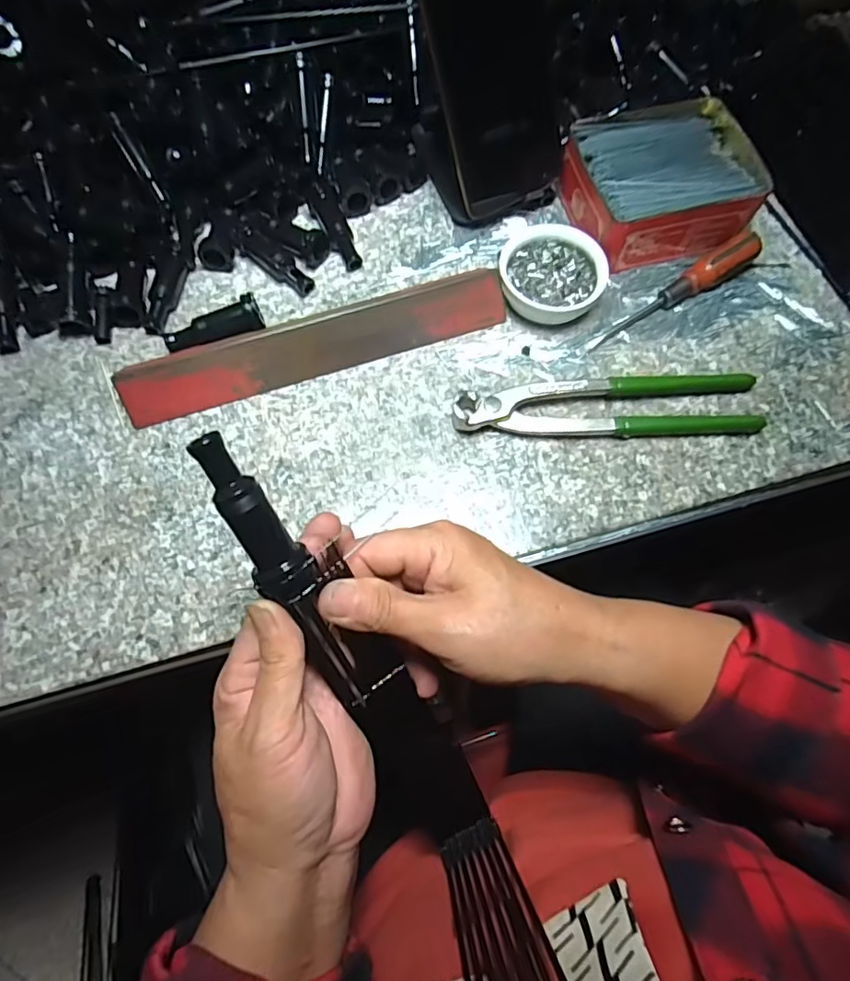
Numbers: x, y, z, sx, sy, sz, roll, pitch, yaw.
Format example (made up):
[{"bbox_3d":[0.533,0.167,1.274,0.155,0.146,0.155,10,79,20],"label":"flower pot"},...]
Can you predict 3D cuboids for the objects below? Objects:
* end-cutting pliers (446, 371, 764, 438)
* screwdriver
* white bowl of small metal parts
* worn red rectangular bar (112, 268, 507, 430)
[{"bbox_3d":[0.119,-0.059,0.366,0.197,0.018,0.047,-3,70,-1],"label":"end-cutting pliers"},{"bbox_3d":[0.177,-0.137,0.386,0.143,0.023,0.020,-34,73,-12],"label":"screwdriver"},{"bbox_3d":[0.087,-0.152,0.388,0.069,0.020,0.068,0,70,0],"label":"white bowl of small metal parts"},{"bbox_3d":[-0.071,-0.099,0.375,0.257,0.024,0.032,-18,71,-6],"label":"worn red rectangular bar"}]

